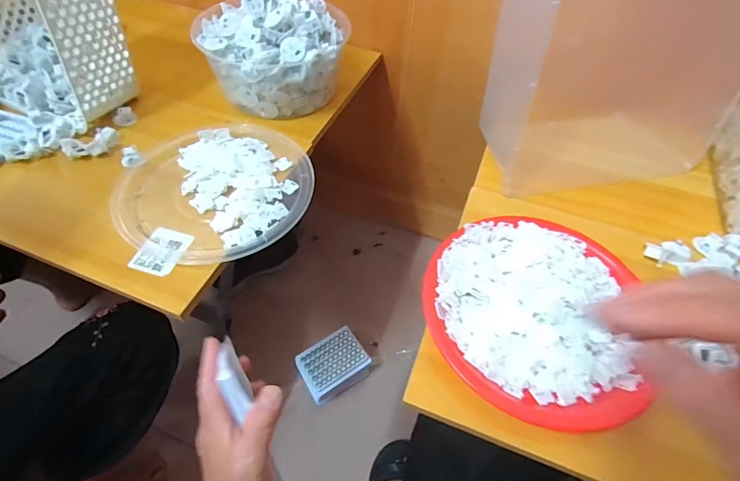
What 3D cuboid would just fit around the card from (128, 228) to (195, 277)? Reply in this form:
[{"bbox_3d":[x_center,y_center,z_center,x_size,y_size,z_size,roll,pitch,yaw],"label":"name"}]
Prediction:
[{"bbox_3d":[-0.239,0.011,0.446,0.052,0.004,0.059,16,55,10],"label":"card"}]

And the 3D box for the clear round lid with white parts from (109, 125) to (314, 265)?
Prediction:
[{"bbox_3d":[-0.196,-0.070,0.499,0.233,0.013,0.225,1,54,-1],"label":"clear round lid with white parts"}]

